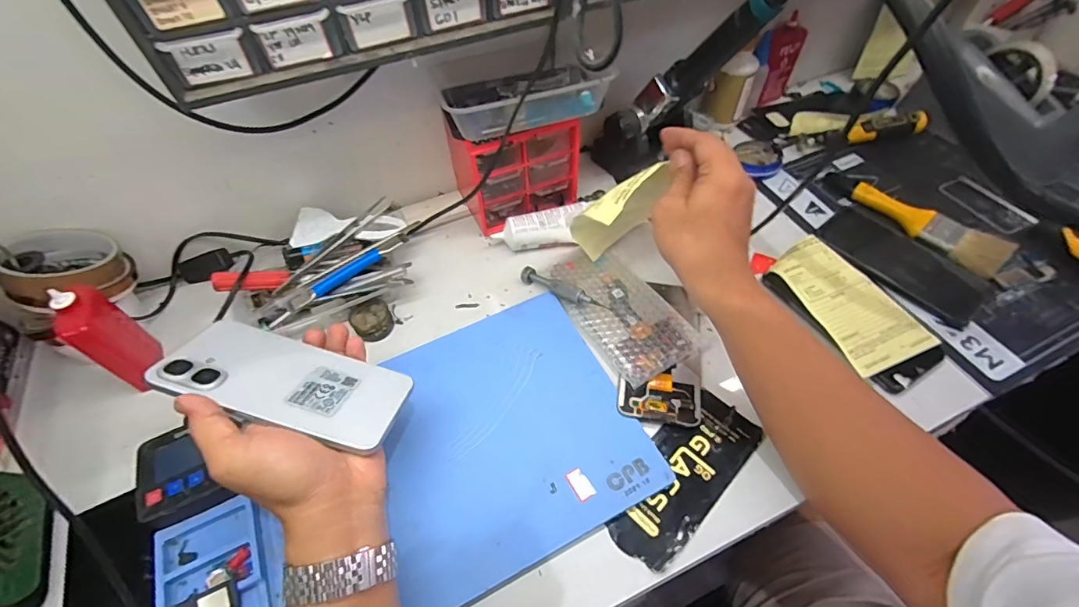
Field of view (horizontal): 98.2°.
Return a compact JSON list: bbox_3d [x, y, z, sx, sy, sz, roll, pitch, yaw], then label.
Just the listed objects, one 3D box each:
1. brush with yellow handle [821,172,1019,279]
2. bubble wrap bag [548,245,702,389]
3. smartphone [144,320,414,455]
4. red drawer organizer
[{"bbox_3d":[0.429,-0.103,0.541,0.052,0.015,0.200,-36,61,-22],"label":"brush with yellow handle"},{"bbox_3d":[0.080,-0.001,0.480,0.092,0.013,0.170,-27,58,-16],"label":"bubble wrap bag"},{"bbox_3d":[-0.180,0.056,0.338,0.159,0.006,0.075,18,33,1],"label":"smartphone"},{"bbox_3d":[-0.028,-0.168,0.542,0.132,0.116,0.094,-17,56,-10],"label":"red drawer organizer"}]

